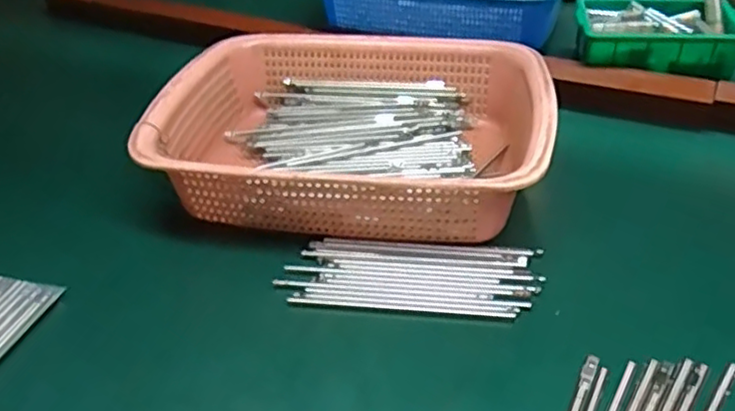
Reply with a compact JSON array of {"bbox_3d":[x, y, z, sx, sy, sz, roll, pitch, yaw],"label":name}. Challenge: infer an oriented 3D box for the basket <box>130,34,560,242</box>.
[{"bbox_3d":[-0.008,-0.059,0.532,0.295,0.072,0.228,7,39,13],"label":"basket"}]

